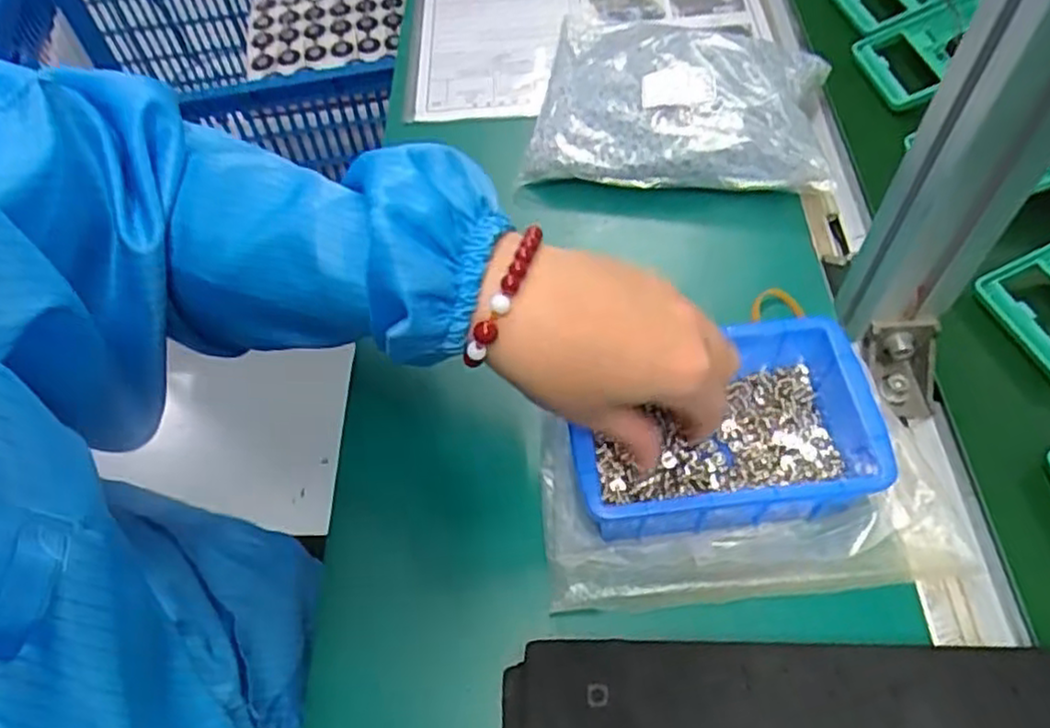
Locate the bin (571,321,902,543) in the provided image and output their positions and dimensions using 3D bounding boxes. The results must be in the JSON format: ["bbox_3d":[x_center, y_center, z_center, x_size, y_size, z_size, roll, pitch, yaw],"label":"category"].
[{"bbox_3d":[0.098,0.036,0.377,0.147,0.055,0.098,-7,55,0],"label":"bin"}]

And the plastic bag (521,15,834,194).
[{"bbox_3d":[0.118,-0.205,0.546,0.208,0.057,0.183,6,56,10],"label":"plastic bag"}]

